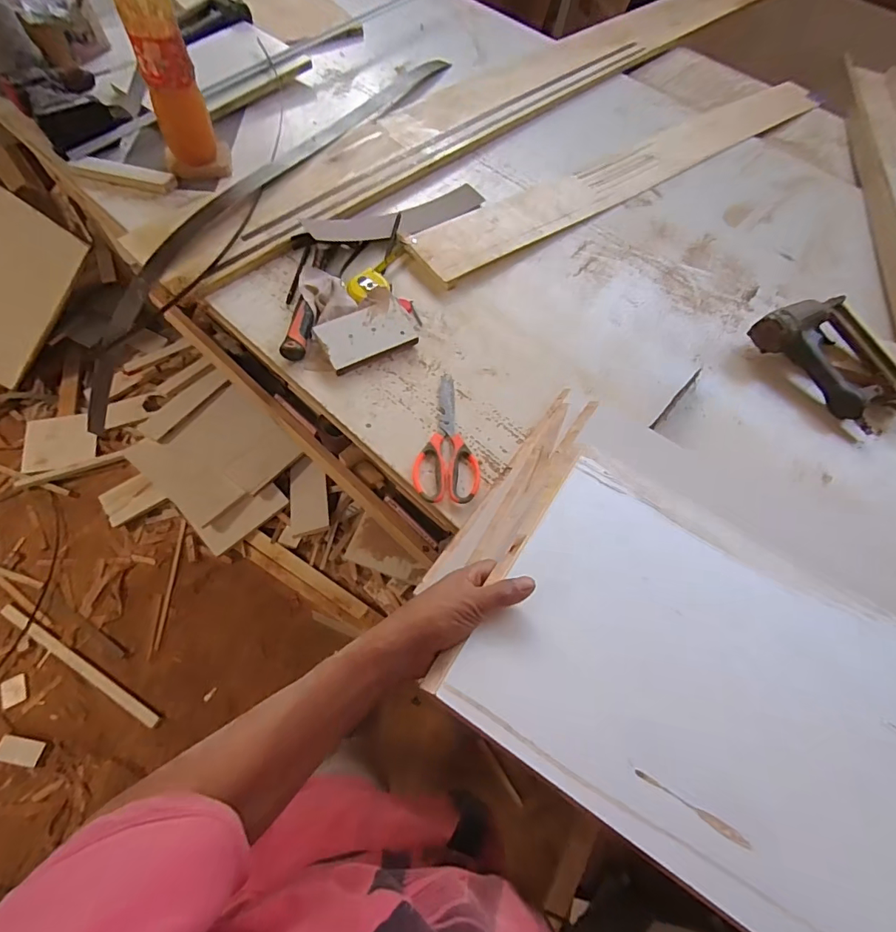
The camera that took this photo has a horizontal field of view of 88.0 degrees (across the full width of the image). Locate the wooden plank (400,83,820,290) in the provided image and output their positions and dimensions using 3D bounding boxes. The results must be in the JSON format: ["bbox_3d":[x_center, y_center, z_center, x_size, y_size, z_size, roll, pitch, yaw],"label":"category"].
[{"bbox_3d":[0.420,-0.641,0.984,1.179,0.025,0.134,-33,67,-20],"label":"wooden plank"}]

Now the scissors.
[{"bbox_3d":[0.007,-0.042,0.638,0.085,0.011,0.198,9,64,1],"label":"scissors"}]

